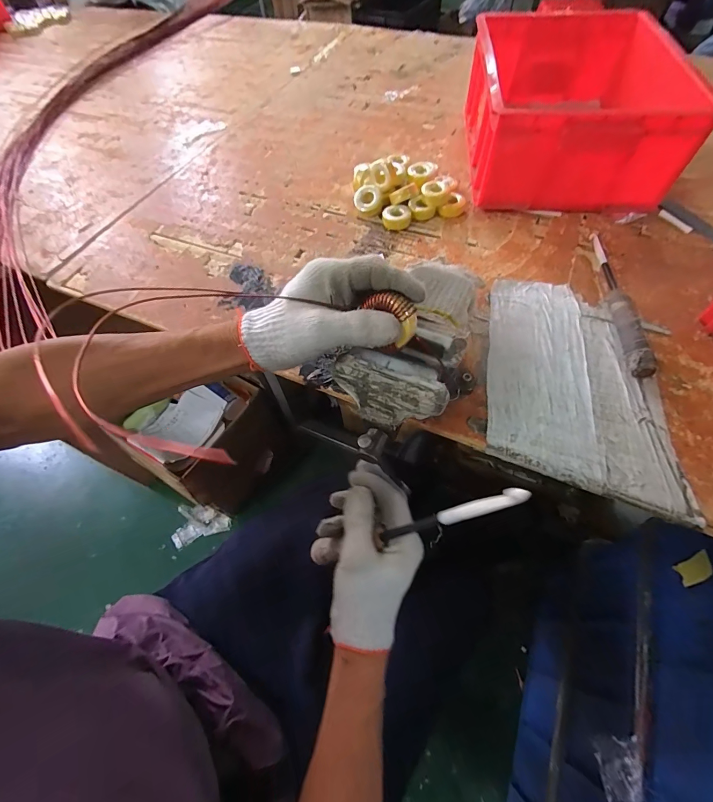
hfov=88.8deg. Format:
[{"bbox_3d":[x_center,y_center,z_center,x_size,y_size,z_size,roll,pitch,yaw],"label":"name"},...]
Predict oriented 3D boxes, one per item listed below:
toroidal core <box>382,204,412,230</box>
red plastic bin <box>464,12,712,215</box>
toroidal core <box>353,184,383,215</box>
[{"bbox_3d":[0.069,-0.313,0.621,0.050,0.023,0.042,5,60,5],"label":"toroidal core"},{"bbox_3d":[0.392,-0.529,0.661,0.355,0.149,0.435,7,60,6],"label":"red plastic bin"},{"bbox_3d":[0.020,-0.349,0.632,0.048,0.014,0.049,-20,96,19],"label":"toroidal core"}]

